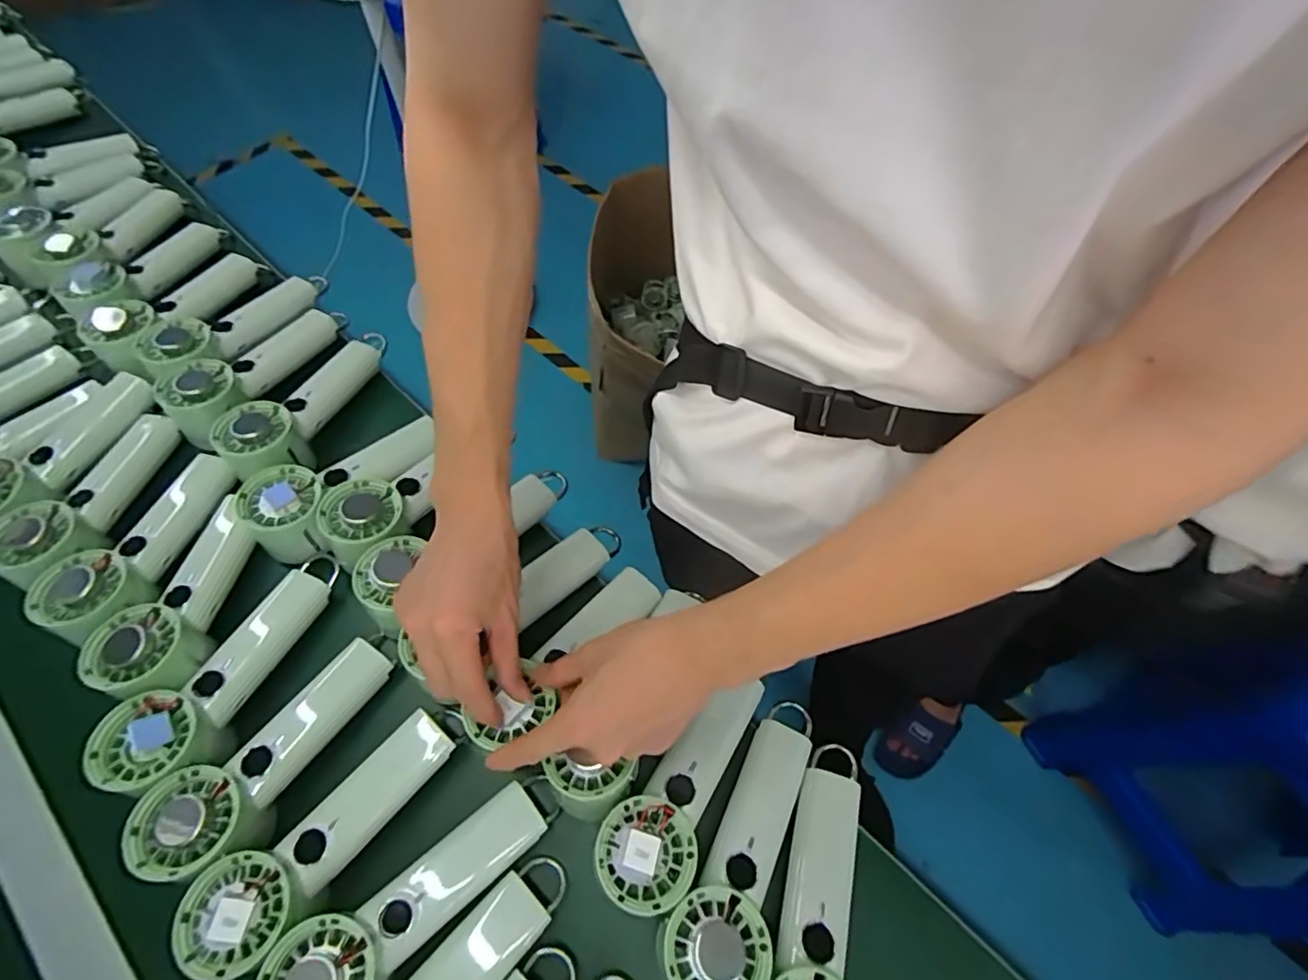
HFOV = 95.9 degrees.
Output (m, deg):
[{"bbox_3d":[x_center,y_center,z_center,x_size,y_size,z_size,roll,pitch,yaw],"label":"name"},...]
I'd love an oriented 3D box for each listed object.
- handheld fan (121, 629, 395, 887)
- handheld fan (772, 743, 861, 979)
[{"bbox_3d":[-0.267,0.185,0.419,0.060,0.040,0.173,30,48,14],"label":"handheld fan"},{"bbox_3d":[0.107,0.271,0.386,0.067,0.040,0.197,16,48,7],"label":"handheld fan"}]

